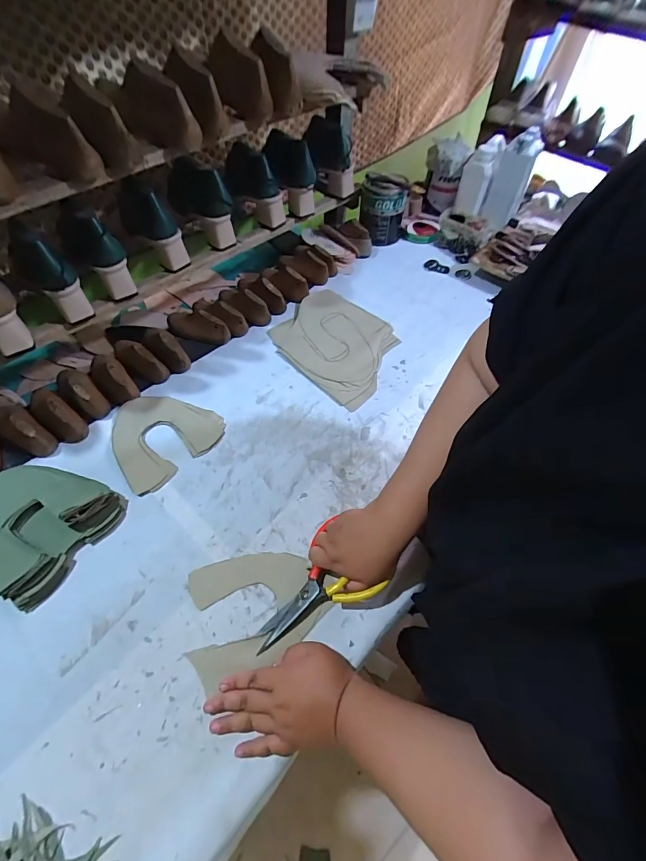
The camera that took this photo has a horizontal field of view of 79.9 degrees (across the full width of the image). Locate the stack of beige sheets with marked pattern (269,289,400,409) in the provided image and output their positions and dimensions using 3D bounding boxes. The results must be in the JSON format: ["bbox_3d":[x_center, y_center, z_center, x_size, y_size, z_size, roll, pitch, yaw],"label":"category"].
[{"bbox_3d":[0.031,-0.180,0.776,0.263,0.011,0.220,40,64,22],"label":"stack of beige sheets with marked pattern"}]

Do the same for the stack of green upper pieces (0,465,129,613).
[{"bbox_3d":[-0.403,0.122,0.538,0.180,0.044,0.168,28,60,16],"label":"stack of green upper pieces"}]

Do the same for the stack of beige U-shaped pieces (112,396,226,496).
[{"bbox_3d":[-0.272,0.002,0.644,0.163,0.011,0.170,37,62,20],"label":"stack of beige U-shaped pieces"}]

